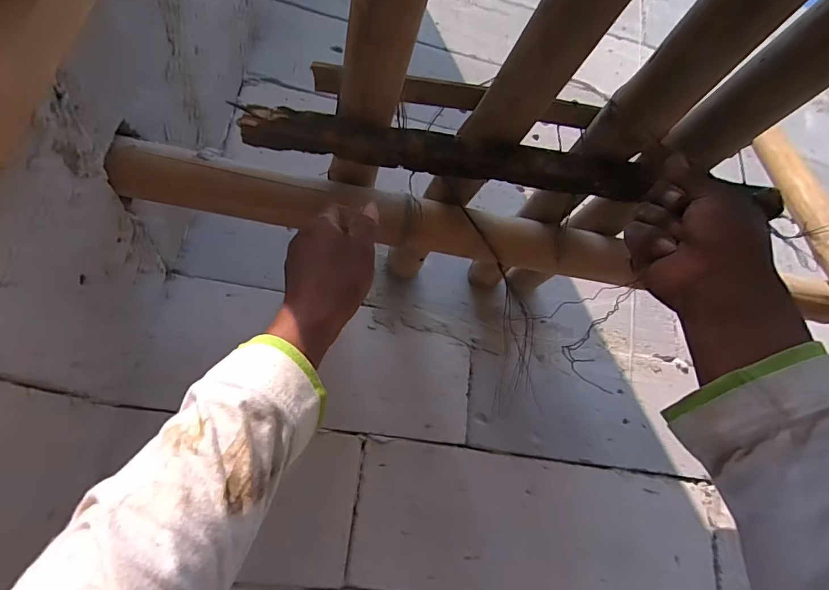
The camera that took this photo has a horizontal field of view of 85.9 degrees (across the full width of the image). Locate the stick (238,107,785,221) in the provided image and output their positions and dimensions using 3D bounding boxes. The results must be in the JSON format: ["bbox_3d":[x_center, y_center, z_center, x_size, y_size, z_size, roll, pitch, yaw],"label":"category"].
[{"bbox_3d":[0.103,-0.123,0.423,0.515,0.032,0.039,7,-21,-4],"label":"stick"}]

